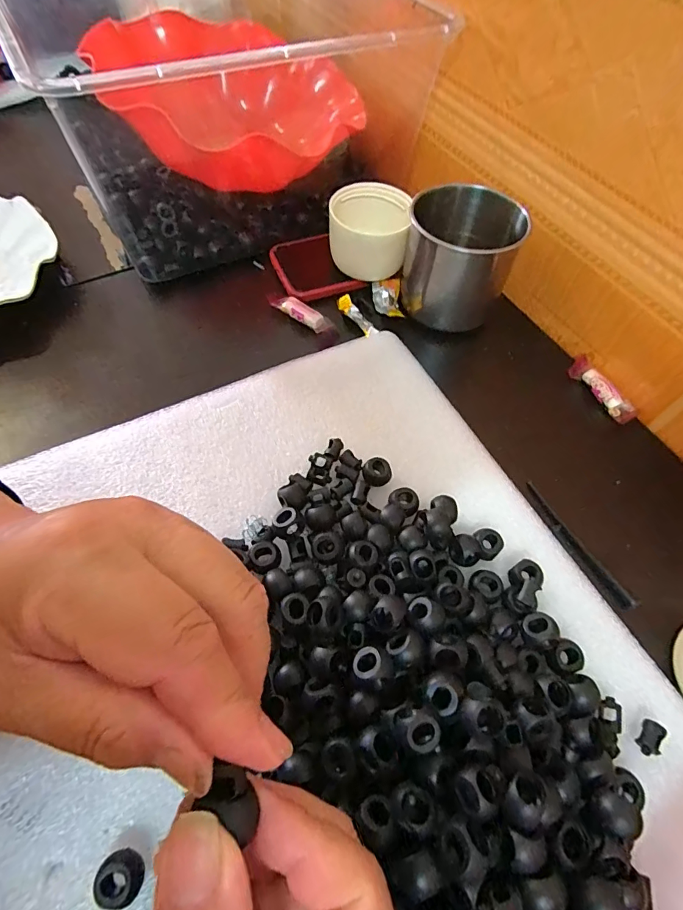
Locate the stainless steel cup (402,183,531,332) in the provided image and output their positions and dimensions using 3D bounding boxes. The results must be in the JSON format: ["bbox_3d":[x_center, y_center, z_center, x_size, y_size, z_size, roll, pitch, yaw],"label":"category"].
[{"bbox_3d":[0.090,-0.154,0.341,0.080,0.069,0.071,6,60,1],"label":"stainless steel cup"}]

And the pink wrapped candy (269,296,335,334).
[{"bbox_3d":[-0.033,-0.115,0.355,0.053,0.009,0.015,30,63,14],"label":"pink wrapped candy"}]

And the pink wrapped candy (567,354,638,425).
[{"bbox_3d":[0.192,-0.049,0.329,0.013,0.010,0.060,-20,63,-13],"label":"pink wrapped candy"}]

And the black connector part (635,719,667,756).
[{"bbox_3d":[0.146,0.135,0.211,0.010,0.007,0.014,33,64,16],"label":"black connector part"}]

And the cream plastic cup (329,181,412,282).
[{"bbox_3d":[0.023,-0.183,0.366,0.061,0.049,0.067,7,60,1],"label":"cream plastic cup"}]

